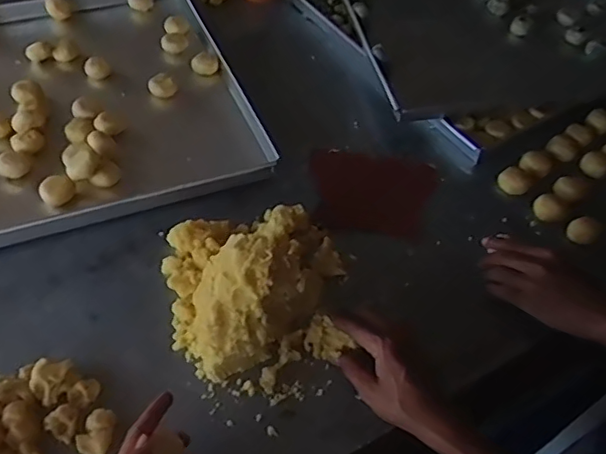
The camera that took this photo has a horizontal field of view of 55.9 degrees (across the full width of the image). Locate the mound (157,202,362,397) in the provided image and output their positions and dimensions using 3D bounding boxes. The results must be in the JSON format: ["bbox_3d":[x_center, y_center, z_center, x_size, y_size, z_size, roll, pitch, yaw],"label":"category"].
[{"bbox_3d":[-0.048,0.045,0.611,0.193,0.111,0.204,-8,52,-11],"label":"mound"}]

